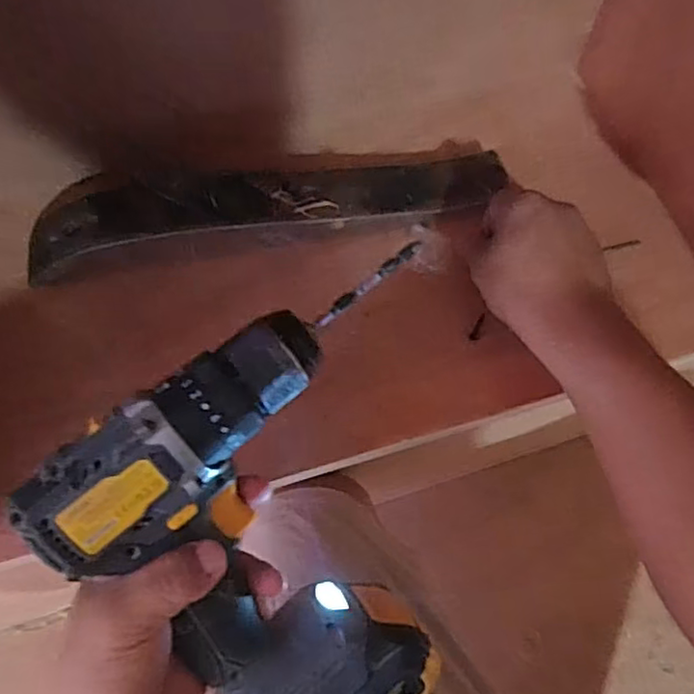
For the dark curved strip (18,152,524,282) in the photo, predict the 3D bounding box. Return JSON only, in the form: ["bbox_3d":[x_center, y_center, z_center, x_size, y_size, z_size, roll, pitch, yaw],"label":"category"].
[{"bbox_3d":[-0.060,-0.108,0.483,0.354,0.034,0.073,-7,65,-6],"label":"dark curved strip"}]

